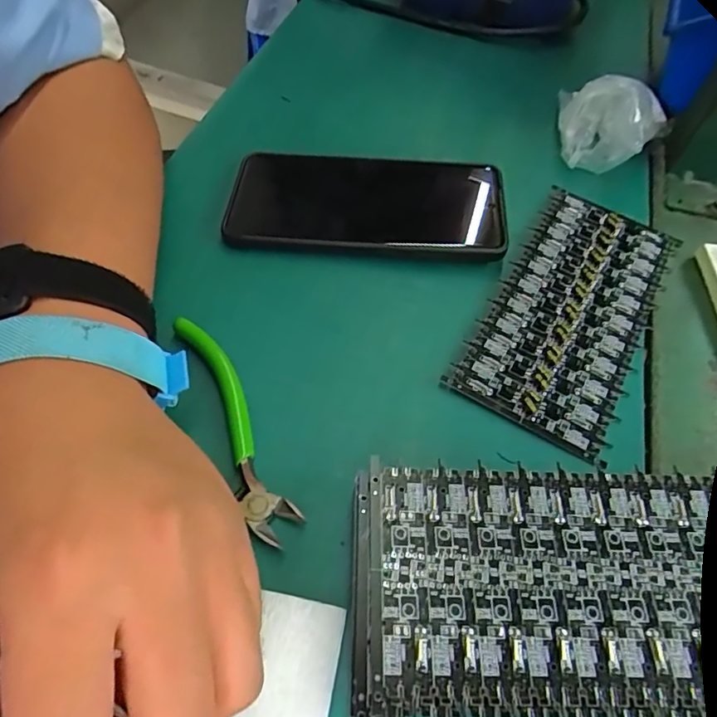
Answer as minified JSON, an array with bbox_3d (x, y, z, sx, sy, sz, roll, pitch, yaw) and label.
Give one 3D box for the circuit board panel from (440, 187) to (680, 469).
[{"bbox_3d":[0.115,-0.029,0.282,0.077,0.008,0.161,28,60,13],"label":"circuit board panel"}]

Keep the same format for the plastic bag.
[{"bbox_3d":[0.162,-0.152,0.341,0.065,0.045,0.059,23,59,10],"label":"plastic bag"}]

